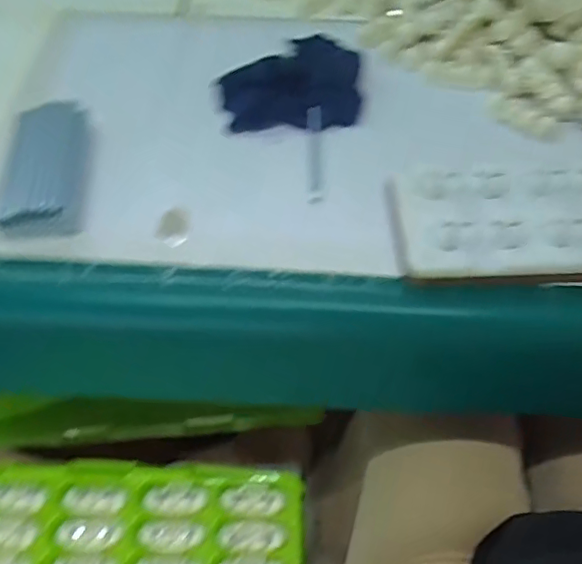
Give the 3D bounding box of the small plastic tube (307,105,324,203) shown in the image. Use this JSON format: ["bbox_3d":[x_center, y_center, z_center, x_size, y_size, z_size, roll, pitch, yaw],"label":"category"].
[{"bbox_3d":[0.018,-0.102,0.441,0.012,0.011,0.093,1,54,0],"label":"small plastic tube"}]

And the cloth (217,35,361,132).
[{"bbox_3d":[-0.002,-0.174,0.482,0.110,0.030,0.105,-4,54,-4],"label":"cloth"}]

